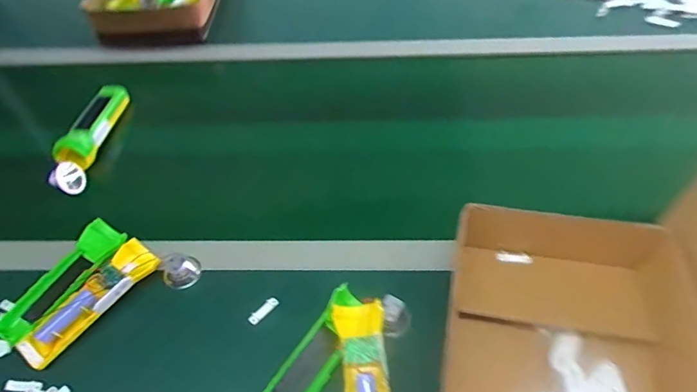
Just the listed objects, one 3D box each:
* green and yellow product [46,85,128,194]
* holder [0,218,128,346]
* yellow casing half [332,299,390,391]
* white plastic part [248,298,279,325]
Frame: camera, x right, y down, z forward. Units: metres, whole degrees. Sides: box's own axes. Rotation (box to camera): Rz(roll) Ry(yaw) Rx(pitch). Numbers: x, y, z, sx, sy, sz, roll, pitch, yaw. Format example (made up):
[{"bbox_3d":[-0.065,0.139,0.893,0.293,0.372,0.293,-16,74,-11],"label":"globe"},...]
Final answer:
[{"bbox_3d":[-0.388,-0.098,0.674,0.049,0.048,0.199,-2,51,1],"label":"green and yellow product"},{"bbox_3d":[-0.335,0.099,0.530,0.054,0.029,0.160,29,58,23],"label":"holder"},{"bbox_3d":[0.018,0.184,0.442,0.048,0.026,0.156,-6,51,-2],"label":"yellow casing half"},{"bbox_3d":[-0.097,0.131,0.514,0.038,0.008,0.010,-39,59,-25],"label":"white plastic part"}]

